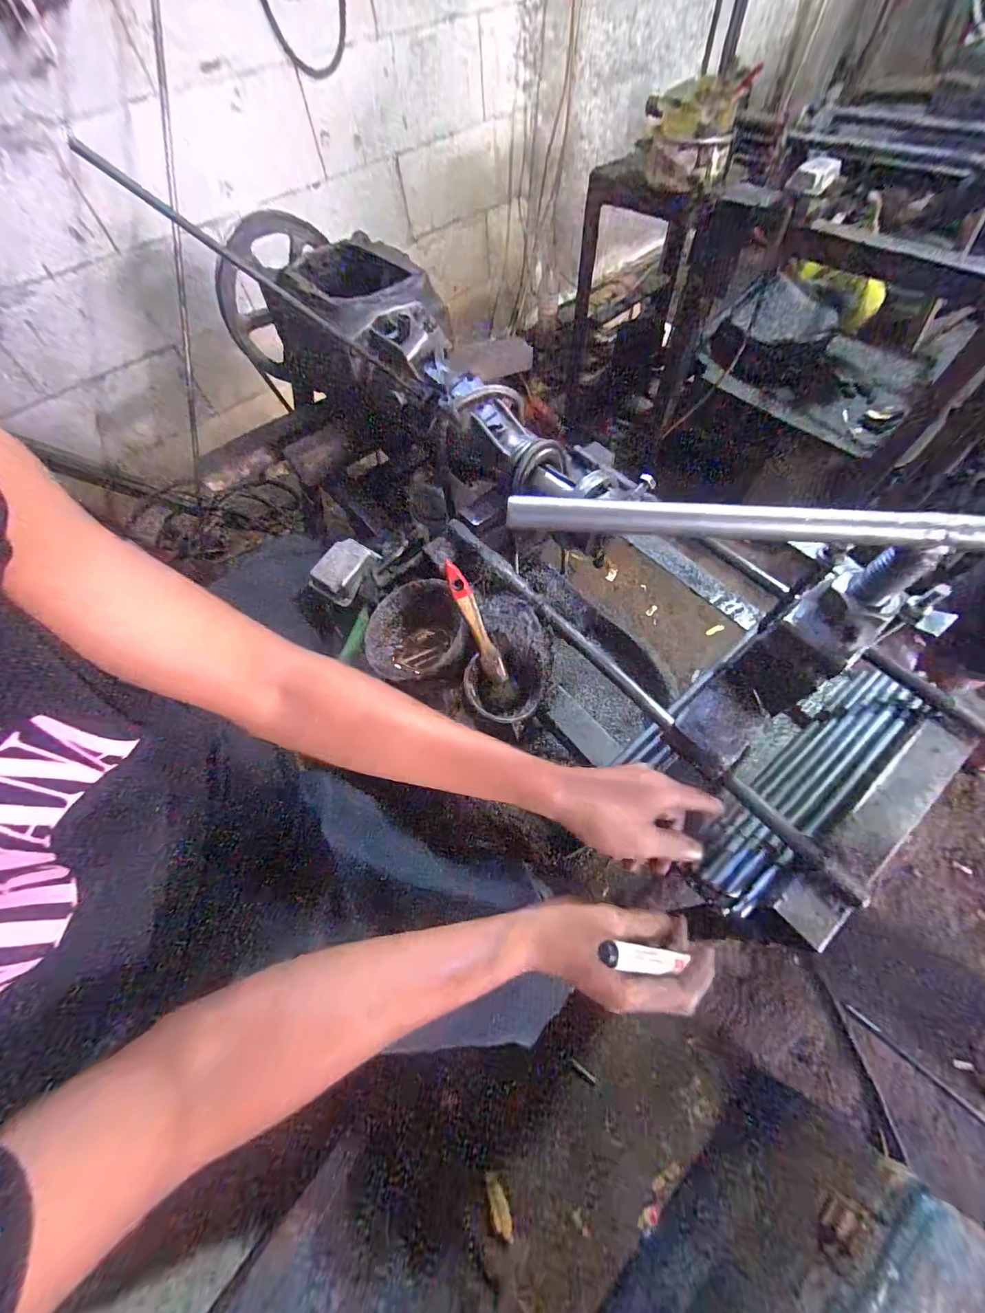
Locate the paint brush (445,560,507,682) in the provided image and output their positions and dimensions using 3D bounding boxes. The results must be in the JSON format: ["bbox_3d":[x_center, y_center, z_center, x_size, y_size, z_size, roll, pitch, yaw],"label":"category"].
[{"bbox_3d":[-0.017,-0.033,0.452,0.023,0.151,0.010,-28,20,-12],"label":"paint brush"}]

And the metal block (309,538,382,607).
[{"bbox_3d":[-0.199,-0.115,0.579,0.064,0.030,0.082,24,66,15],"label":"metal block"}]

